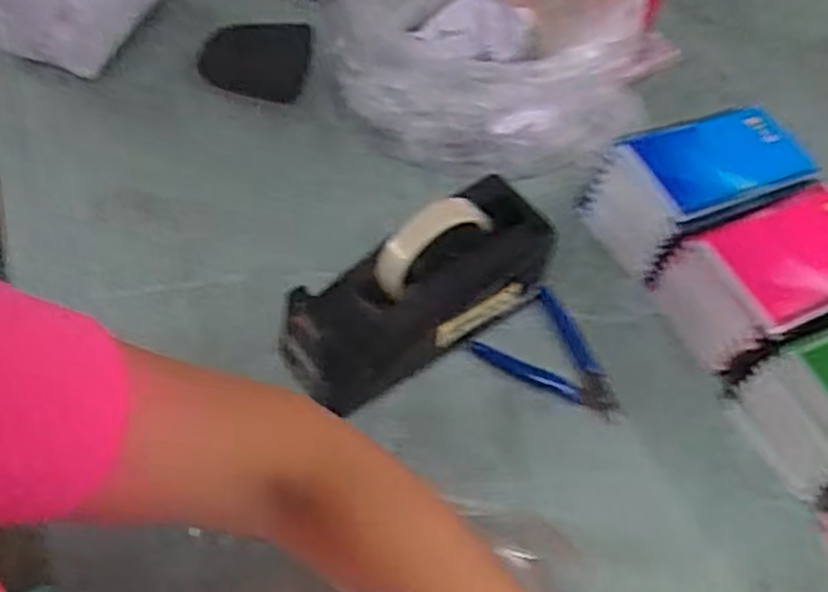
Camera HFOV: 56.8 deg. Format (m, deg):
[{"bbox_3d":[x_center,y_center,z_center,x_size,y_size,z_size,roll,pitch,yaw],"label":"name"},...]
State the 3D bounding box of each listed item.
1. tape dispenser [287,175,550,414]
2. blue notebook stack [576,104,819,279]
[{"bbox_3d":[0.004,-0.001,0.566,0.213,0.107,0.079,-33,63,-9],"label":"tape dispenser"},{"bbox_3d":[0.235,-0.083,0.641,0.141,0.097,0.104,-15,58,-14],"label":"blue notebook stack"}]

